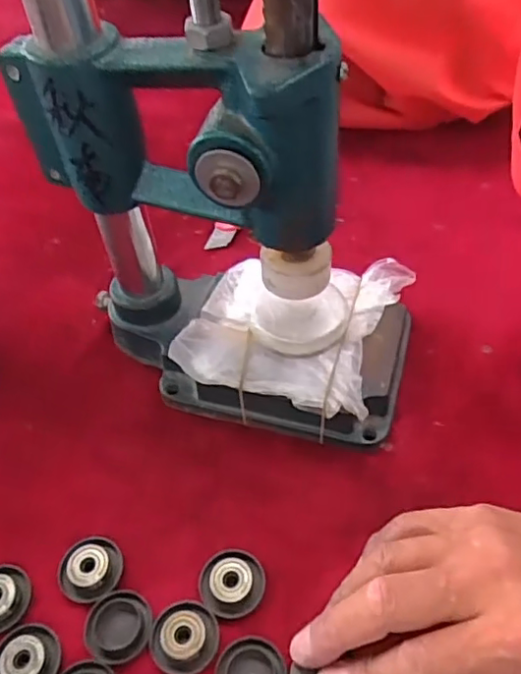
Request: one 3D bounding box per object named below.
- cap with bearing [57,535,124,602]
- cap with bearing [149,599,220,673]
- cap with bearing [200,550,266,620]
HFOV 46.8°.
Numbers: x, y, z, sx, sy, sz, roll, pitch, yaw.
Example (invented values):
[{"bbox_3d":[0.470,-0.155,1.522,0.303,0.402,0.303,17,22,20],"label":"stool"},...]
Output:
[{"bbox_3d":[-0.090,0.121,0.317,0.032,0.010,0.030,-2,49,2],"label":"cap with bearing"},{"bbox_3d":[-0.037,0.145,0.291,0.032,0.006,0.032,-2,49,2],"label":"cap with bearing"},{"bbox_3d":[-0.015,0.125,0.308,0.033,0.006,0.033,-2,49,2],"label":"cap with bearing"}]

